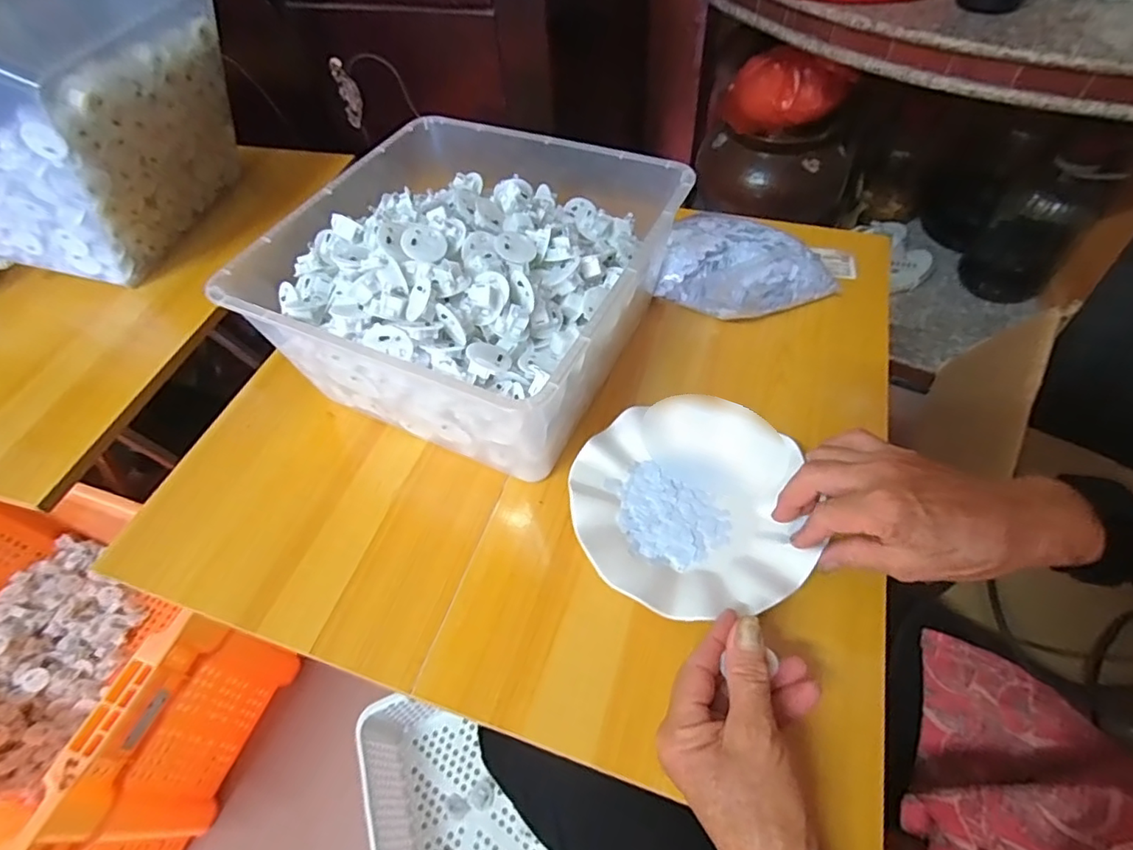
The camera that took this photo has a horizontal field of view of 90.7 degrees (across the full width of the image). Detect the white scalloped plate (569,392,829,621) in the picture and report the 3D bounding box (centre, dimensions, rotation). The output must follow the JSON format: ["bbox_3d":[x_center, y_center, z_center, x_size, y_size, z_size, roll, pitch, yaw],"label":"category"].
[{"bbox_3d":[0.094,0.058,0.430,0.171,0.028,0.173,-2,54,3],"label":"white scalloped plate"}]

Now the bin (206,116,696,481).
[{"bbox_3d":[-0.090,-0.142,0.501,0.323,0.125,0.308,21,59,18],"label":"bin"}]

